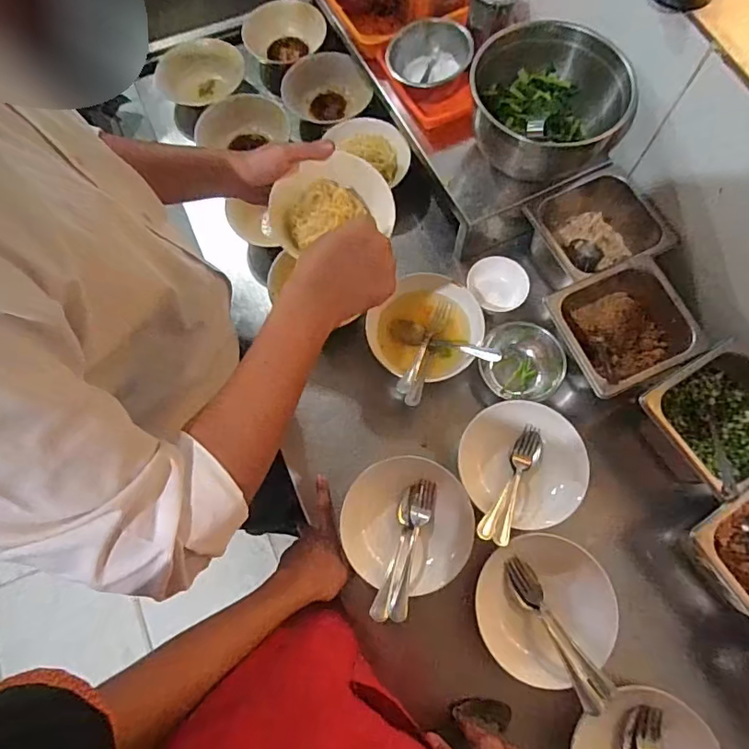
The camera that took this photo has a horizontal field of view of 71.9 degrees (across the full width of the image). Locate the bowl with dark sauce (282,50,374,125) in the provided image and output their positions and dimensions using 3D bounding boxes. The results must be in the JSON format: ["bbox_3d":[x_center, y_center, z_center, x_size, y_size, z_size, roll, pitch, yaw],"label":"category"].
[{"bbox_3d":[-0.081,-0.520,0.946,0.149,0.063,0.129,31,74,11],"label":"bowl with dark sauce"}]

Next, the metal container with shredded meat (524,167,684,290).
[{"bbox_3d":[0.333,-0.217,0.806,0.170,0.102,0.164,-23,72,-7],"label":"metal container with shredded meat"}]

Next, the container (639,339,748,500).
[{"bbox_3d":[0.463,0.059,0.691,0.183,0.079,0.153,-28,73,-9],"label":"container"}]

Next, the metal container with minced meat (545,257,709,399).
[{"bbox_3d":[0.343,-0.058,0.742,0.170,0.104,0.159,-24,72,-8],"label":"metal container with minced meat"}]

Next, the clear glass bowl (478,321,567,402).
[{"bbox_3d":[0.216,-0.017,0.759,0.112,0.066,0.102,0,70,0],"label":"clear glass bowl"}]

